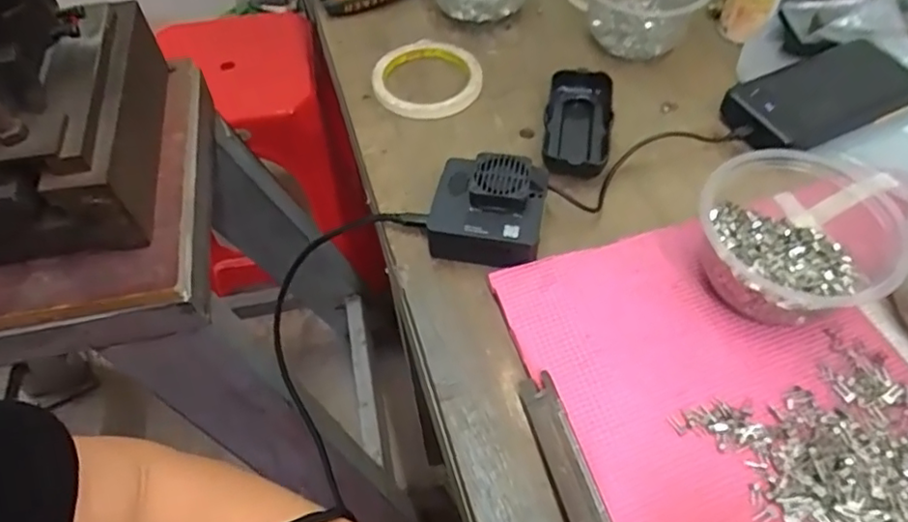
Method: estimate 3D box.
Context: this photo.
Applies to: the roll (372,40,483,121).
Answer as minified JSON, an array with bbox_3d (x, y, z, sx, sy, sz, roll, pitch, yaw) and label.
[{"bbox_3d":[-0.024,-0.164,0.553,0.096,0.013,0.098,-2,54,3],"label":"roll"}]

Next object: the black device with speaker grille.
[{"bbox_3d":[0.025,-0.037,0.439,0.076,0.043,0.074,9,56,12],"label":"black device with speaker grille"}]

